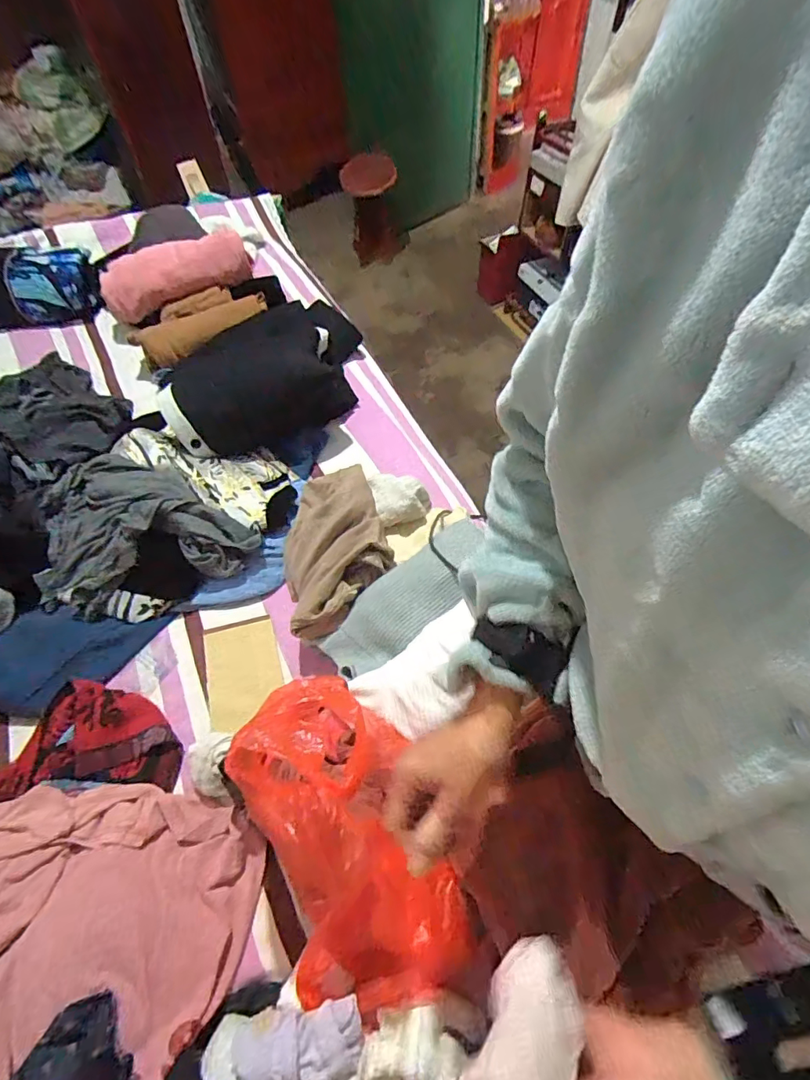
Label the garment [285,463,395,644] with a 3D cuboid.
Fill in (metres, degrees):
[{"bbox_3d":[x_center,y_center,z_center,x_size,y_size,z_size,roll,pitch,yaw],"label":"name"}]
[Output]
[{"bbox_3d":[-0.109,0.004,0.737,0.159,0.077,0.267,-16,57,-9],"label":"garment"}]

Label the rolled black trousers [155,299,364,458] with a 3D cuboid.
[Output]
[{"bbox_3d":[-0.272,-0.327,0.982,0.419,0.128,0.279,-33,61,-18],"label":"rolled black trousers"}]

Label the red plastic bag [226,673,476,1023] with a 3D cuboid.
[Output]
[{"bbox_3d":[-0.061,0.291,0.494,0.162,0.148,0.294,-24,88,-14],"label":"red plastic bag"}]

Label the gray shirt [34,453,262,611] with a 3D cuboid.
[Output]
[{"bbox_3d":[-0.396,-0.032,0.771,0.319,0.071,0.252,-7,56,-2],"label":"gray shirt"}]

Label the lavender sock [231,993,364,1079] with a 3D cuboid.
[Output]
[{"bbox_3d":[-0.092,0.438,0.431,0.105,0.038,0.055,-8,56,-3],"label":"lavender sock"}]

